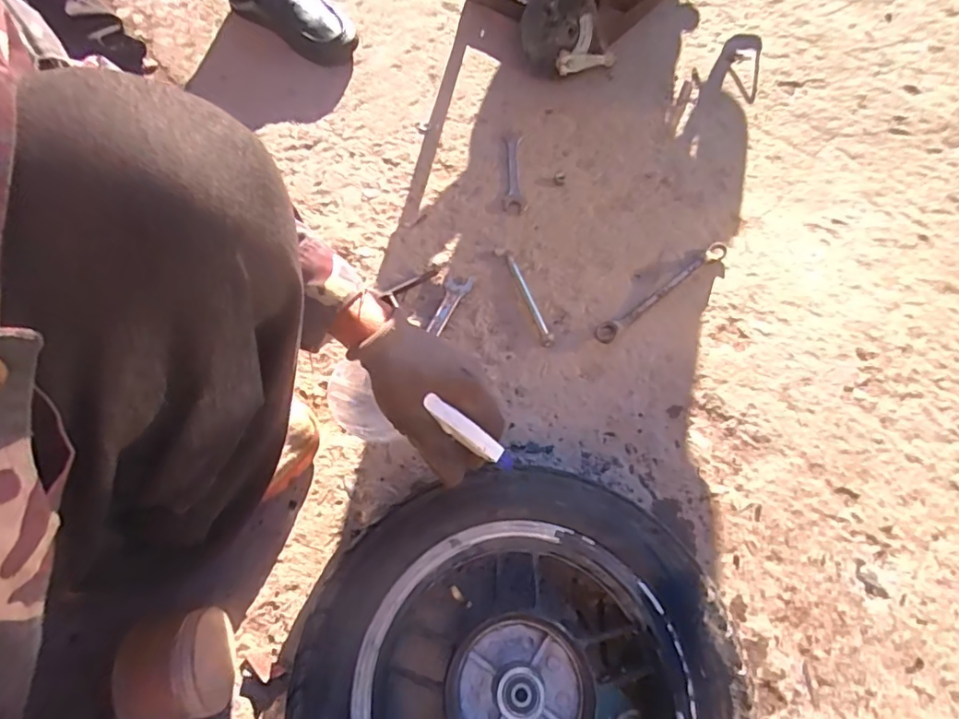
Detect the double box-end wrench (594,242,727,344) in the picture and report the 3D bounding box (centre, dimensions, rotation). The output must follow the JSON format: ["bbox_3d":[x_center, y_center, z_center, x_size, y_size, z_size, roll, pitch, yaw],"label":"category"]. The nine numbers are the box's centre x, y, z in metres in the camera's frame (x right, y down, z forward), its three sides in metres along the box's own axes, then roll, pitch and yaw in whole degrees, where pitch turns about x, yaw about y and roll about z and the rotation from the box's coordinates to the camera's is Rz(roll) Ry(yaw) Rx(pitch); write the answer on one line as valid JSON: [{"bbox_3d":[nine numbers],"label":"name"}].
[{"bbox_3d":[0.230,-0.088,0.678,0.225,0.012,0.026,-36,67,-15],"label":"double box-end wrench"}]

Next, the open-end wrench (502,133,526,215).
[{"bbox_3d":[0.049,-0.272,0.782,0.031,0.011,0.146,1,63,2],"label":"open-end wrench"}]

